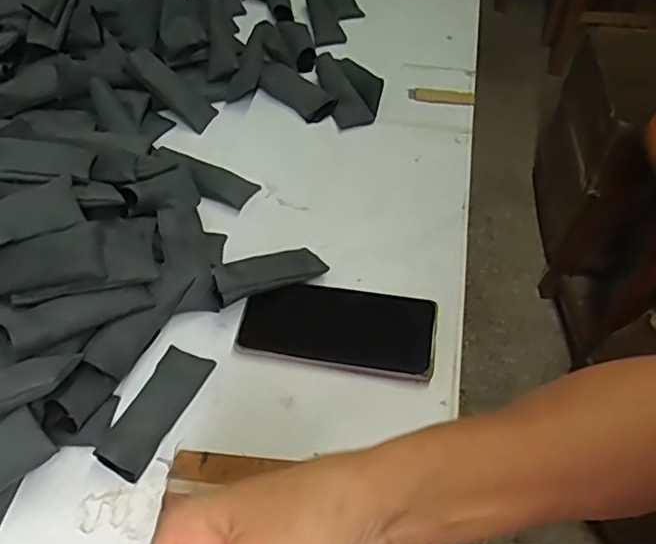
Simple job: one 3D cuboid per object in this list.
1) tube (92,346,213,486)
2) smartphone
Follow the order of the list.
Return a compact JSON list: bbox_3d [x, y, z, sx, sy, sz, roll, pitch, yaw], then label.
[{"bbox_3d":[-0.130,0.099,0.456,0.039,0.023,0.105,20,55,15],"label":"tube"},{"bbox_3d":[0.010,0.042,0.500,0.155,0.011,0.076,9,54,5],"label":"smartphone"}]

